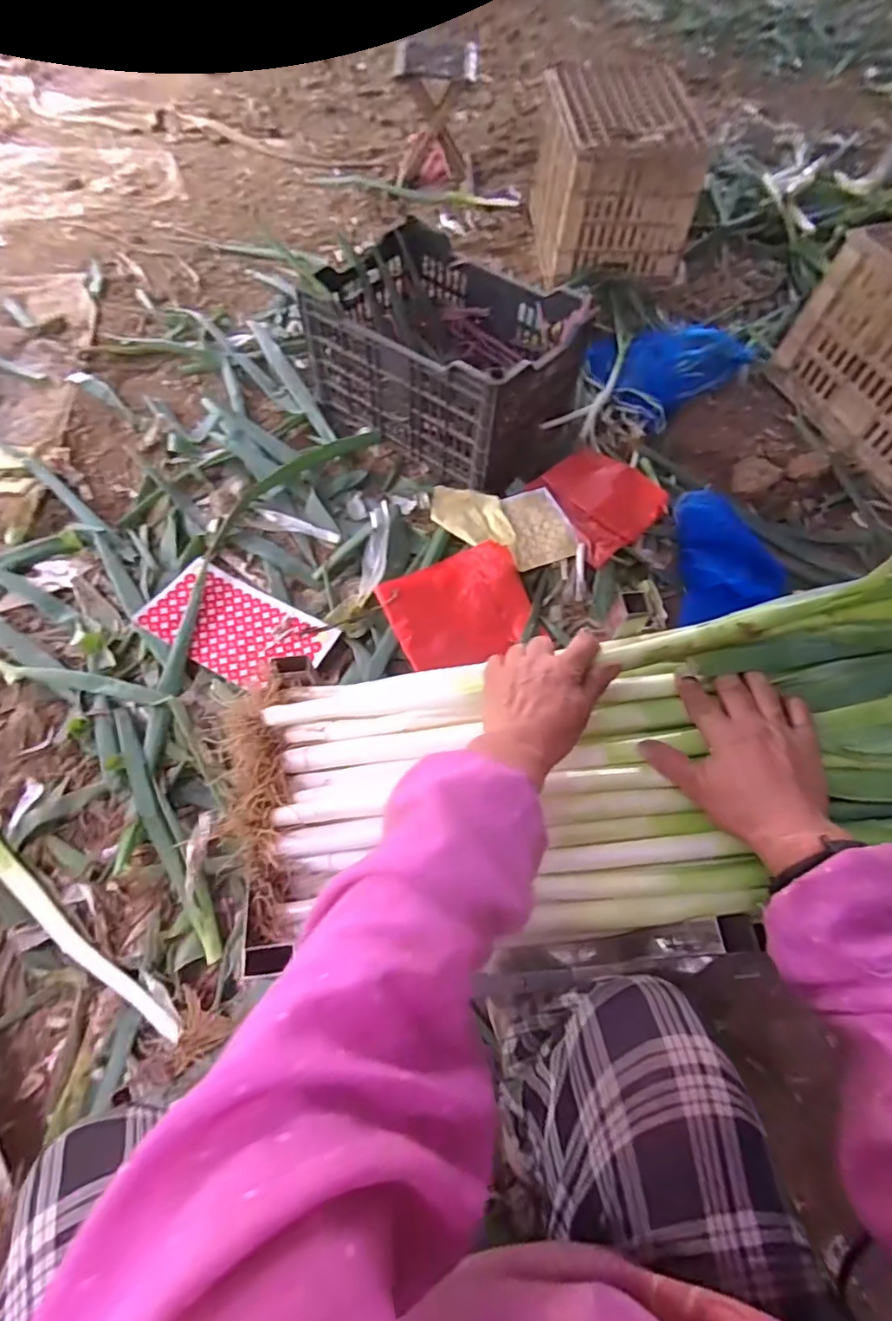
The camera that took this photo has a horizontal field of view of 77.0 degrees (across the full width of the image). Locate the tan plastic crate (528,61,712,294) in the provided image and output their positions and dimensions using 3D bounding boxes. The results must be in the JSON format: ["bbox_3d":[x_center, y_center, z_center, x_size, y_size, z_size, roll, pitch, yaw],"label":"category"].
[{"bbox_3d":[0.432,-1.250,1.448,0.369,0.289,0.458,2,63,-1],"label":"tan plastic crate"}]

